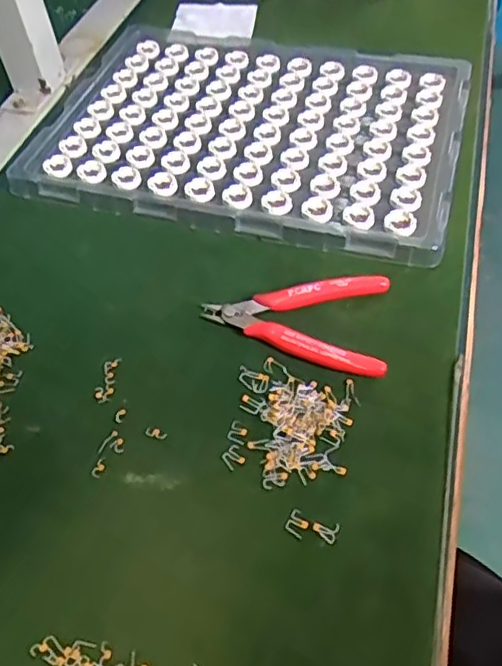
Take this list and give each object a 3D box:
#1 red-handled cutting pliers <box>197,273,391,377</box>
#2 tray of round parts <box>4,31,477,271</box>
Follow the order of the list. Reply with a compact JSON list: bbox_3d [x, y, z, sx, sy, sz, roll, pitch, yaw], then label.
[{"bbox_3d":[0.028,-0.008,0.416,0.120,0.012,0.077,3,51,7],"label":"red-handled cutting pliers"},{"bbox_3d":[0.001,-0.183,0.548,0.348,0.021,0.257,11,53,14],"label":"tray of round parts"}]

